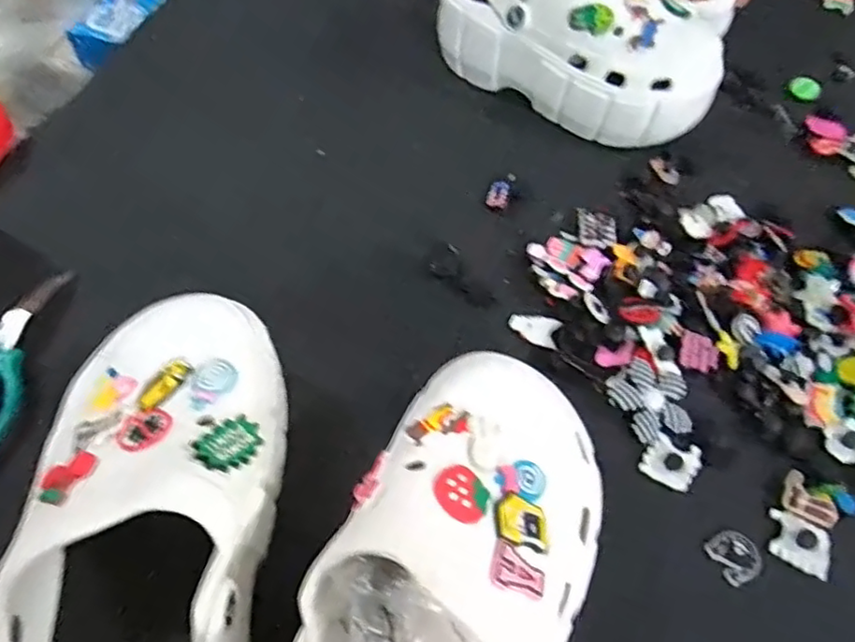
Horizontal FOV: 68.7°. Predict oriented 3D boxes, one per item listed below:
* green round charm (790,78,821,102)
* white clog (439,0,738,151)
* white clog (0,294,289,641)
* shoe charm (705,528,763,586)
[{"bbox_3d":[0.344,-0.210,0.570,0.026,0.010,0.032,34,62,17],"label":"green round charm"},{"bbox_3d":[0.130,-0.248,0.508,0.220,0.149,0.101,34,62,17],"label":"white clog"},{"bbox_3d":[-0.123,0.102,0.284,0.099,0.087,0.236,-3,58,-5],"label":"white clog"},{"bbox_3d":[0.170,0.128,0.344,0.027,0.004,0.027,-27,63,-19],"label":"shoe charm"}]

